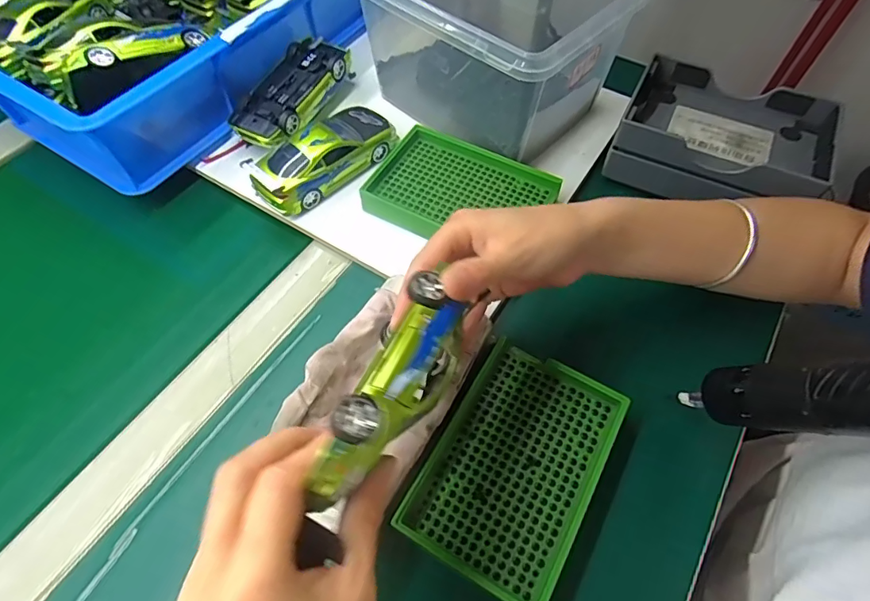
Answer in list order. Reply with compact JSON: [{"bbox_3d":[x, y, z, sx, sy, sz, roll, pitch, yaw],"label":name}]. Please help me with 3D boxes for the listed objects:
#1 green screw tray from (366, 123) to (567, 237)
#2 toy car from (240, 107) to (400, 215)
[{"bbox_3d":[0.016,-0.087,0.398,0.138,0.023,0.096,27,64,15],"label":"green screw tray"},{"bbox_3d":[-0.092,-0.121,0.413,0.046,0.046,0.127,40,68,21],"label":"toy car"}]

